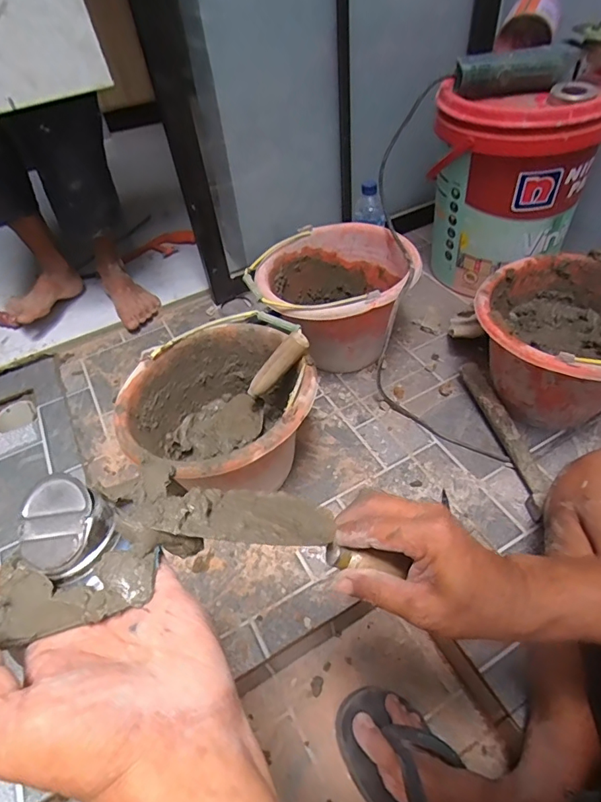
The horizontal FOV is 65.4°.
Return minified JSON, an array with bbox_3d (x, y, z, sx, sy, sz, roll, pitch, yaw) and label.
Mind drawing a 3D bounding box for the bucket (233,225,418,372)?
[{"bbox_3d":[0.070,-0.186,0.914,0.278,0.199,0.278,-3,49,4],"label":"bucket"}]

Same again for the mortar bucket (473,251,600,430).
[{"bbox_3d":[0.440,-0.081,0.763,0.285,0.200,0.290,-3,49,4],"label":"mortar bucket"}]

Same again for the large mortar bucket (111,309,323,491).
[{"bbox_3d":[-0.113,0.024,0.724,0.268,0.181,0.283,-3,49,4],"label":"large mortar bucket"}]

